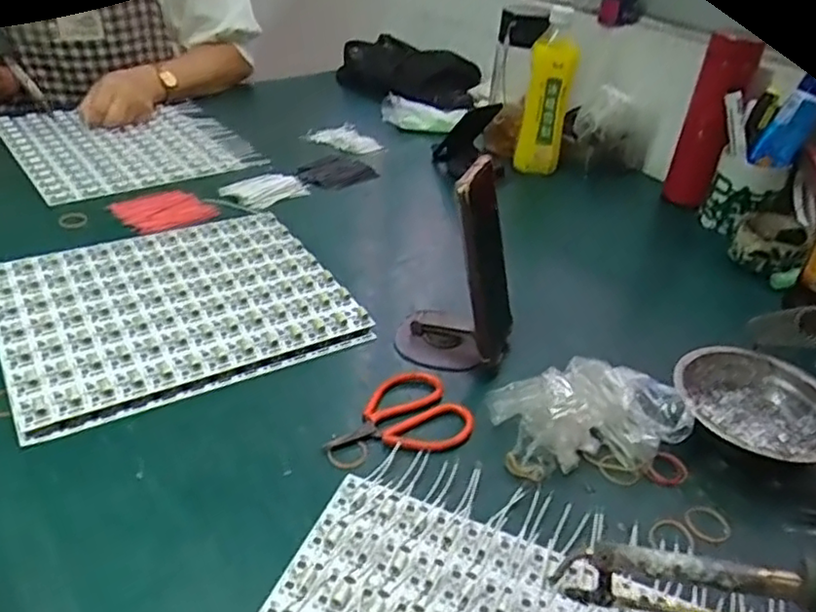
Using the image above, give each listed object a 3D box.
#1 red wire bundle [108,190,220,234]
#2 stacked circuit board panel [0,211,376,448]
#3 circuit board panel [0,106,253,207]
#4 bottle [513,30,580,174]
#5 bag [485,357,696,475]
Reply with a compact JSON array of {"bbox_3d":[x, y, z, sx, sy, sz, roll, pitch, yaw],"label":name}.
[{"bbox_3d":[-0.280,-0.111,0.773,0.098,0.008,0.100,-23,45,-35],"label":"red wire bundle"},{"bbox_3d":[-0.217,-0.007,0.624,0.289,0.011,0.245,-16,41,-29],"label":"stacked circuit board panel"},{"bbox_3d":[-0.400,-0.231,0.925,0.262,0.004,0.290,-21,44,-34],"label":"circuit board panel"},{"bbox_3d":[0.182,-0.261,0.872,0.057,0.166,0.050,6,35,-2],"label":"bottle"},{"bbox_3d":[0.137,0.075,0.502,0.125,0.068,0.087,-3,36,-14],"label":"bag"}]

